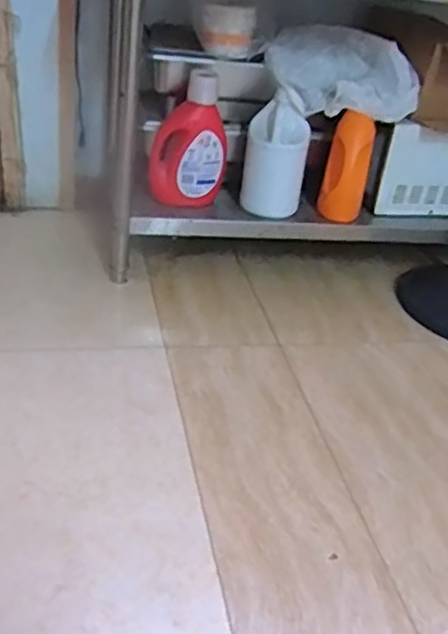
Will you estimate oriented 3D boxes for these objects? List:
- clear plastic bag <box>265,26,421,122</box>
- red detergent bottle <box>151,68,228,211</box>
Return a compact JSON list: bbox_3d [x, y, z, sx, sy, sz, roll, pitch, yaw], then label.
[{"bbox_3d":[0.297,-0.605,1.653,0.376,0.161,0.240,10,32,6],"label":"clear plastic bag"},{"bbox_3d":[-0.086,-0.431,1.637,0.189,0.297,0.100,5,32,-3],"label":"red detergent bottle"}]

